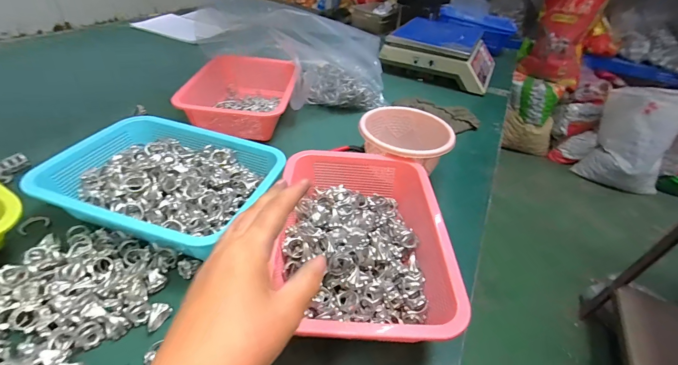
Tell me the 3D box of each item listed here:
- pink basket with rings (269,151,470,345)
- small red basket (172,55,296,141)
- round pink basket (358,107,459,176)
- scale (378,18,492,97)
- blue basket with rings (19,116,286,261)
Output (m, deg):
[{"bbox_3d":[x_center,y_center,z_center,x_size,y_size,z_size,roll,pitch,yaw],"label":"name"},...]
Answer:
[{"bbox_3d":[0.026,0.057,0.388,0.183,0.061,0.253,5,40,-3],"label":"pink basket with rings"},{"bbox_3d":[-0.196,-0.184,0.668,0.194,0.075,0.239,2,40,-7],"label":"small red basket"},{"bbox_3d":[0.101,-0.062,0.533,0.138,0.074,0.132,5,40,-4],"label":"round pink basket"},{"bbox_3d":[0.309,-0.392,0.973,0.309,0.112,0.280,19,41,13],"label":"scale"},{"bbox_3d":[-0.224,0.000,0.426,0.255,0.058,0.200,17,41,11],"label":"blue basket with rings"}]

